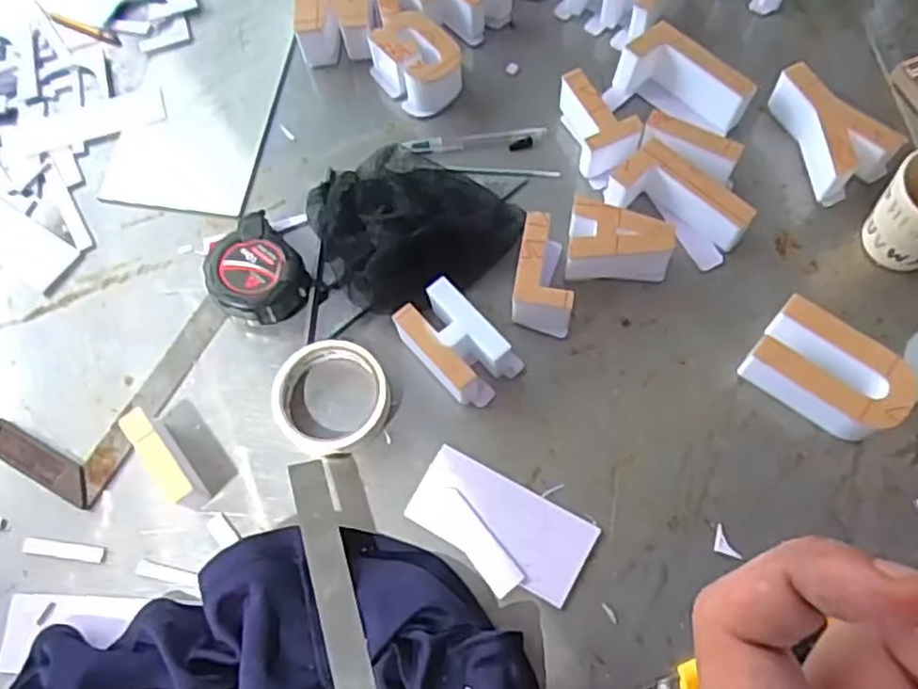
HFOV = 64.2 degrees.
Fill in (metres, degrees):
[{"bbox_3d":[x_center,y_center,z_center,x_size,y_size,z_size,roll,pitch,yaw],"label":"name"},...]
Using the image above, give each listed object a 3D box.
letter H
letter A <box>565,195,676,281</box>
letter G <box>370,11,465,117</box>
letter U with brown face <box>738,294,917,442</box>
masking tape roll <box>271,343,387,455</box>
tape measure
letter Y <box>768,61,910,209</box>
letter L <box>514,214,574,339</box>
[{"bbox_3d":[-0.001,0.000,0.584,0.090,0.045,0.060,42,76,16],"label":"letter H"},{"bbox_3d":[0.133,-0.081,0.608,0.082,0.046,0.061,6,70,5],"label":"letter A"},{"bbox_3d":[-0.041,-0.265,0.688,0.061,0.049,0.086,-38,72,-12],"label":"letter G"},{"bbox_3d":[0.281,0.024,0.557,0.108,0.042,0.071,38,75,15],"label":"letter U with brown face"},{"bbox_3d":[-0.101,0.039,0.578,0.087,0.022,0.092,-1,69,2],"label":"masking tape roll"},{"bbox_3d":[-0.168,-0.057,0.615,0.084,0.042,0.077,-1,69,2],"label":"tape measure"},{"bbox_3d":[0.324,-0.188,0.637,0.066,0.048,0.117,-20,70,-5],"label":"letter Y"},{"bbox_3d":[0.073,-0.058,0.603,0.047,0.047,0.088,8,70,6],"label":"letter L"}]

